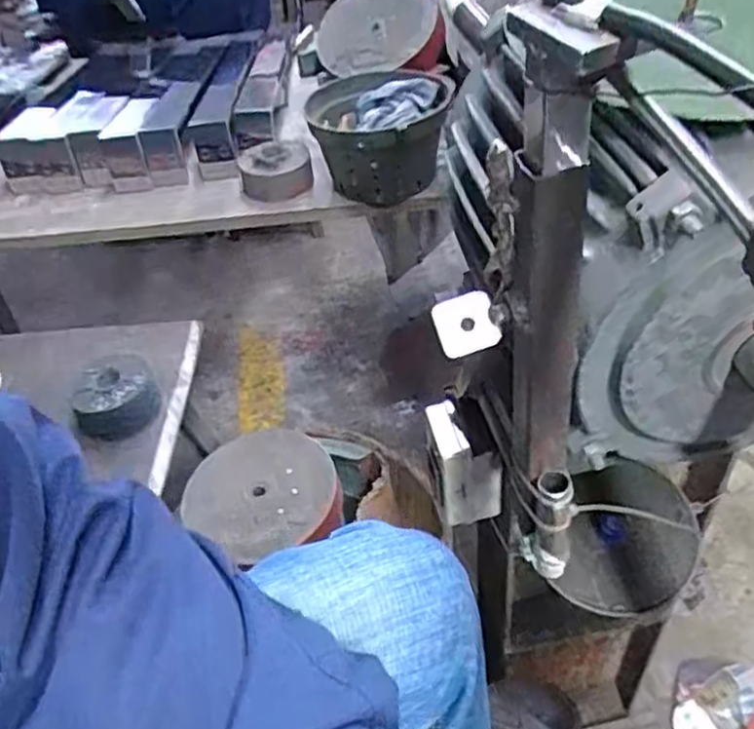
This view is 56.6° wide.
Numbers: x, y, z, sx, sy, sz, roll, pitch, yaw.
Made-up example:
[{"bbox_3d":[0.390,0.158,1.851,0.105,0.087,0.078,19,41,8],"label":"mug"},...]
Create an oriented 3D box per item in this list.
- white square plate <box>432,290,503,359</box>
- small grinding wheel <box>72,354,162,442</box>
[{"bbox_3d":[0.043,-0.019,0.338,0.029,0.028,0.004,-18,3,-2],"label":"white square plate"},{"bbox_3d":[-0.305,0.039,0.815,0.091,0.053,0.083,-30,48,-22],"label":"small grinding wheel"}]

